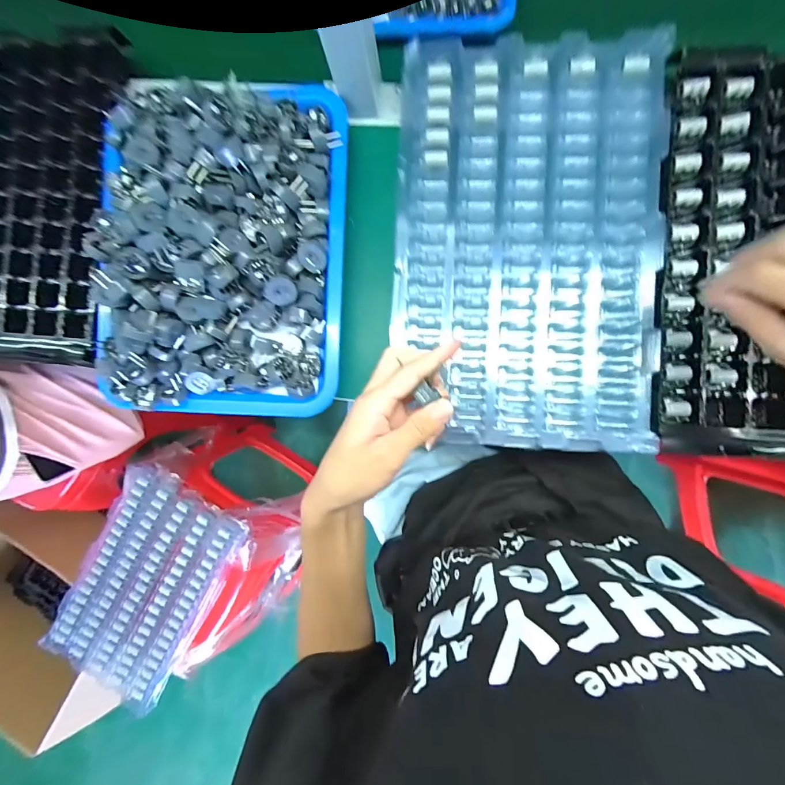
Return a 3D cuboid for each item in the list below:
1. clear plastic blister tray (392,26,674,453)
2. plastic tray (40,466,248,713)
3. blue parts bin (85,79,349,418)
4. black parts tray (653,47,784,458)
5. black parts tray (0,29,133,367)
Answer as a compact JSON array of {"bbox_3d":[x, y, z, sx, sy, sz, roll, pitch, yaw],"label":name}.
[{"bbox_3d":[0.123,-0.133,0.343,0.232,0.030,0.360,0,88,6],"label":"clear plastic blister tray"},{"bbox_3d":[-0.447,0.344,0.669,0.238,0.035,0.377,29,91,7],"label":"plastic tray"},{"bbox_3d":[-0.175,-0.142,0.374,0.247,0.074,0.320,3,88,6],"label":"blue parts bin"},{"bbox_3d":[0.348,-0.122,0.342,0.201,0.045,0.357,1,88,6],"label":"black parts tray"},{"bbox_3d":[-0.396,-0.212,0.409,0.196,0.030,0.347,1,88,6],"label":"black parts tray"}]

